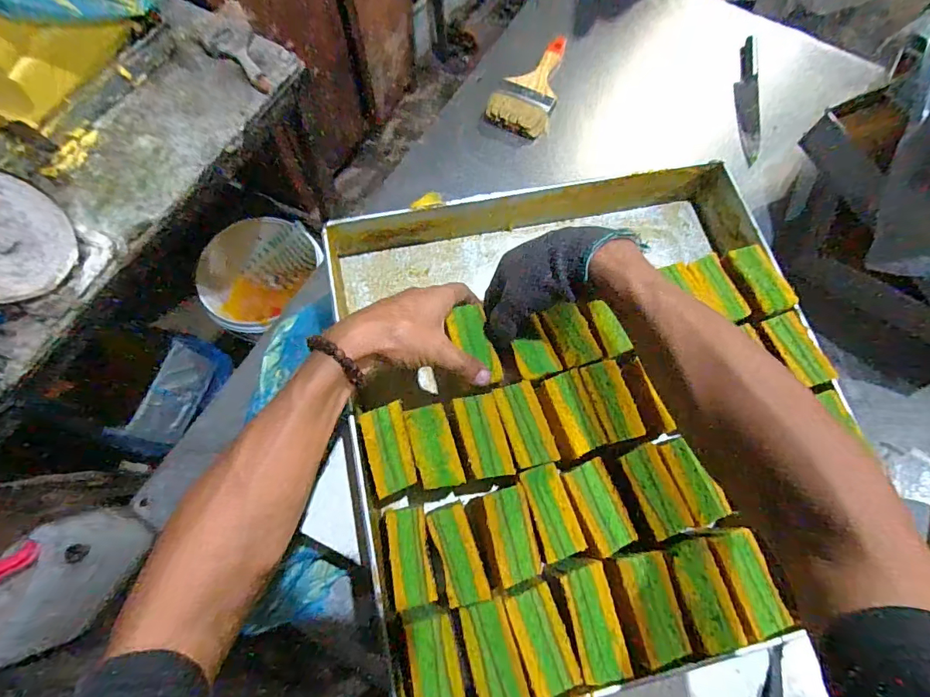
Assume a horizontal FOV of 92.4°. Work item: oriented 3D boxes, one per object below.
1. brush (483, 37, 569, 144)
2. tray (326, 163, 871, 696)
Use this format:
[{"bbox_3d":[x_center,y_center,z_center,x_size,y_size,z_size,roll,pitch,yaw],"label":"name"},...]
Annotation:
[{"bbox_3d":[0.114,-0.437,0.729,0.095,0.033,0.200,22,70,6],"label":"brush"},{"bbox_3d":[0.121,0.043,0.432,0.446,0.071,0.447,-13,72,-6],"label":"tray"}]

